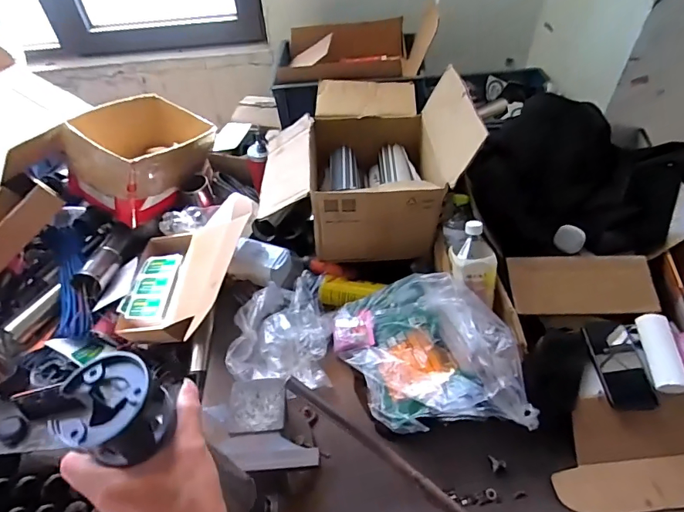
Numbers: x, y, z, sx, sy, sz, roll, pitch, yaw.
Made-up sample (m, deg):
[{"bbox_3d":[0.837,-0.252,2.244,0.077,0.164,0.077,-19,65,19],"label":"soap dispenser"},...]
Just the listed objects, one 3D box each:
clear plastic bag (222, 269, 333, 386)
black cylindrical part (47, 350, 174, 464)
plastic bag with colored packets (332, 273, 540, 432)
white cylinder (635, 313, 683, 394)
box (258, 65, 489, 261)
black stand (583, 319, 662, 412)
[{"bbox_3d":[-0.119,0.137,0.899,0.186,0.070,0.260,-1,48,2],"label":"clear plastic bag"},{"bbox_3d":[-0.181,0.122,0.348,0.075,0.061,0.070,-1,48,1],"label":"black cylindrical part"},{"bbox_3d":[0.152,0.160,0.789,0.348,0.163,0.257,4,48,6],"label":"plastic bag with colored packets"},{"bbox_3d":[0.571,0.174,0.778,0.056,0.039,0.146,3,48,5],"label":"white cylinder"},{"bbox_3d":[0.038,-0.236,0.986,0.415,0.268,0.408,-2,48,1],"label":"box"},{"bbox_3d":[0.500,0.191,0.794,0.083,0.023,0.170,-5,47,9],"label":"black stand"}]

